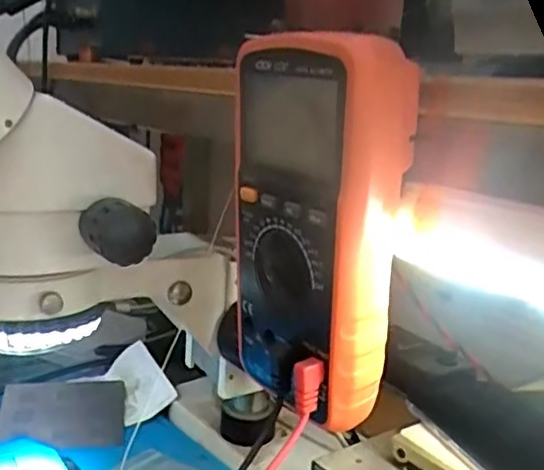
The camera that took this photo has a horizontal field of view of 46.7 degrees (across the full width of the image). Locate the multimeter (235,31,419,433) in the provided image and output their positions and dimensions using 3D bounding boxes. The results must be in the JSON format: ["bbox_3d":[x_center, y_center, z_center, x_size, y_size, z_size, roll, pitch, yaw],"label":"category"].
[{"bbox_3d":[0.018,-0.003,0.304,0.046,0.169,0.094,-7,16,-35],"label":"multimeter"}]

